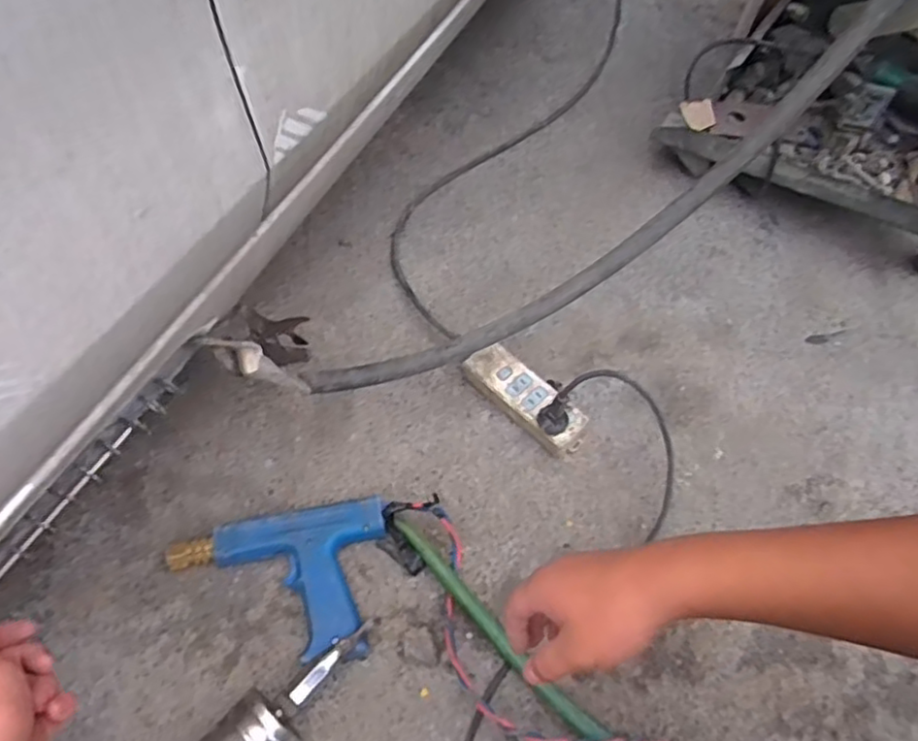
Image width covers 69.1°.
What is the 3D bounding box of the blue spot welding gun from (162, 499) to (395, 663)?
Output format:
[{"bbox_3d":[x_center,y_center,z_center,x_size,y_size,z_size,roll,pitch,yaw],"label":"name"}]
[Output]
[{"bbox_3d":[-0.175,0.209,0.645,0.211,0.041,0.149,-3,54,-8],"label":"blue spot welding gun"}]

